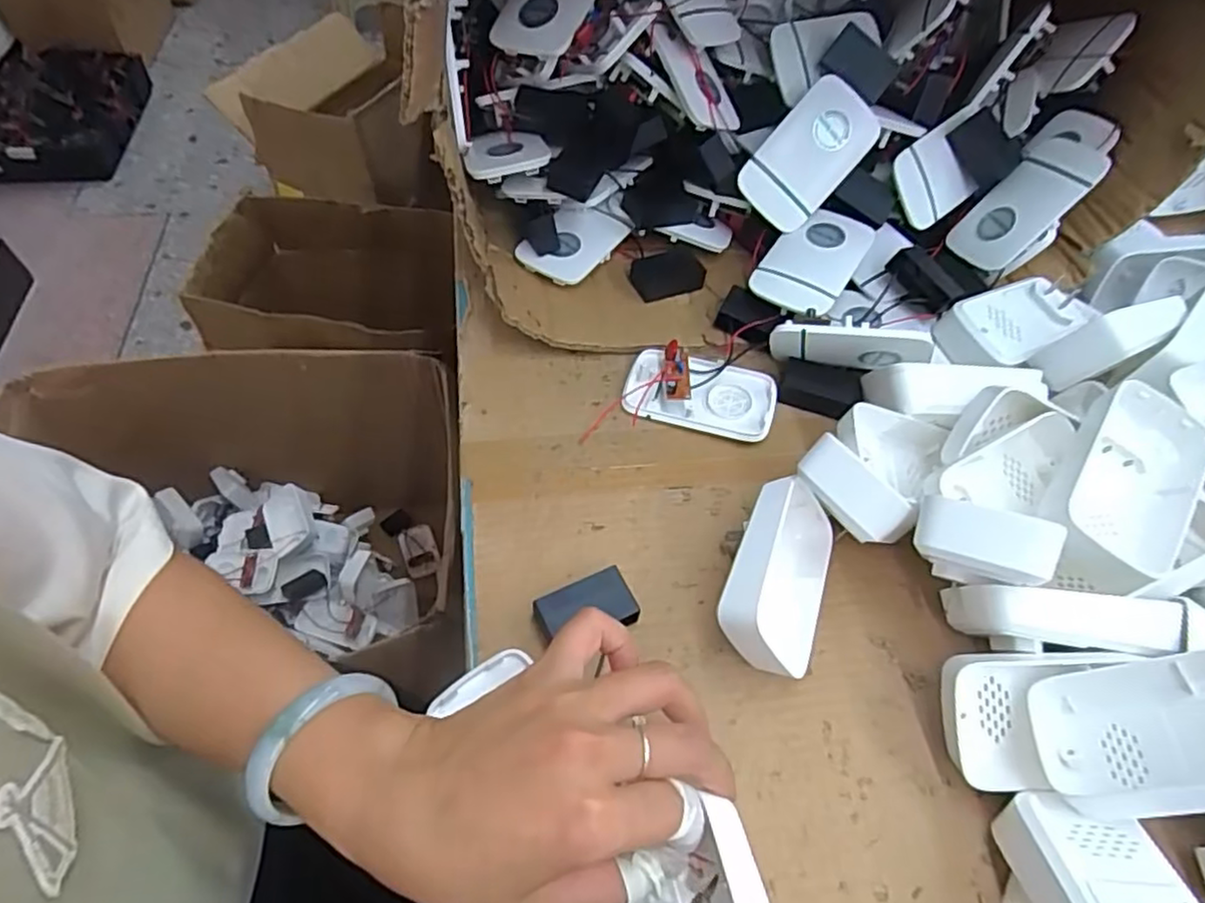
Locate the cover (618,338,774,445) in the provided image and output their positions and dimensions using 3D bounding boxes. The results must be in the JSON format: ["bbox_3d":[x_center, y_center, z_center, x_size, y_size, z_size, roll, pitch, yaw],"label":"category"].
[{"bbox_3d":[0.064,-0.041,0.440,0.095,0.023,0.057,12,55,4],"label":"cover"}]

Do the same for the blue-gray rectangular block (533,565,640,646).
[{"bbox_3d":[-0.008,0.085,0.351,0.049,0.016,0.030,-20,59,-17],"label":"blue-gray rectangular block"}]

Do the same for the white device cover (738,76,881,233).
[{"bbox_3d":[0.143,-0.204,0.468,0.058,0.092,0.011,41,13,-11],"label":"white device cover"}]

